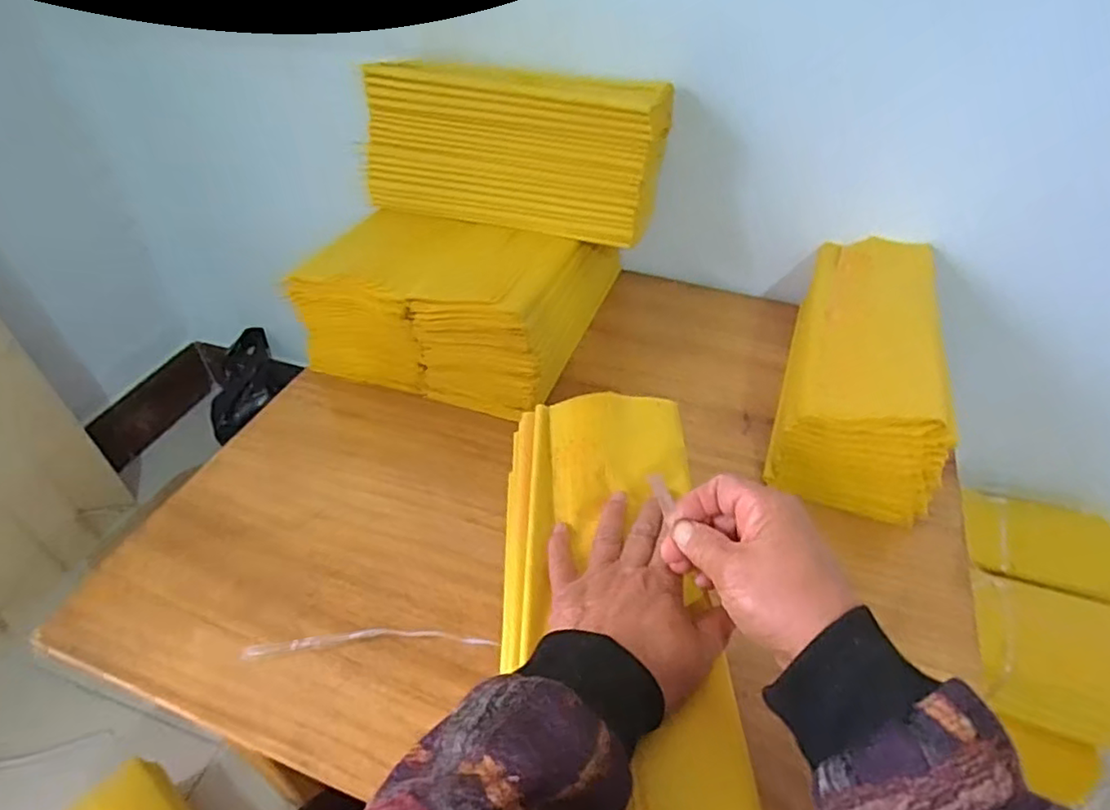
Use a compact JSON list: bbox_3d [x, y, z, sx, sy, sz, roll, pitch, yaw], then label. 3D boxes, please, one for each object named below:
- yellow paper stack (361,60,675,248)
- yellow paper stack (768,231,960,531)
[{"bbox_3d":[-0.044,-0.295,0.726,0.330,0.159,0.115,14,26,14],"label":"yellow paper stack"},{"bbox_3d":[0.311,-0.046,0.639,0.128,0.114,0.325,15,46,15],"label":"yellow paper stack"}]

